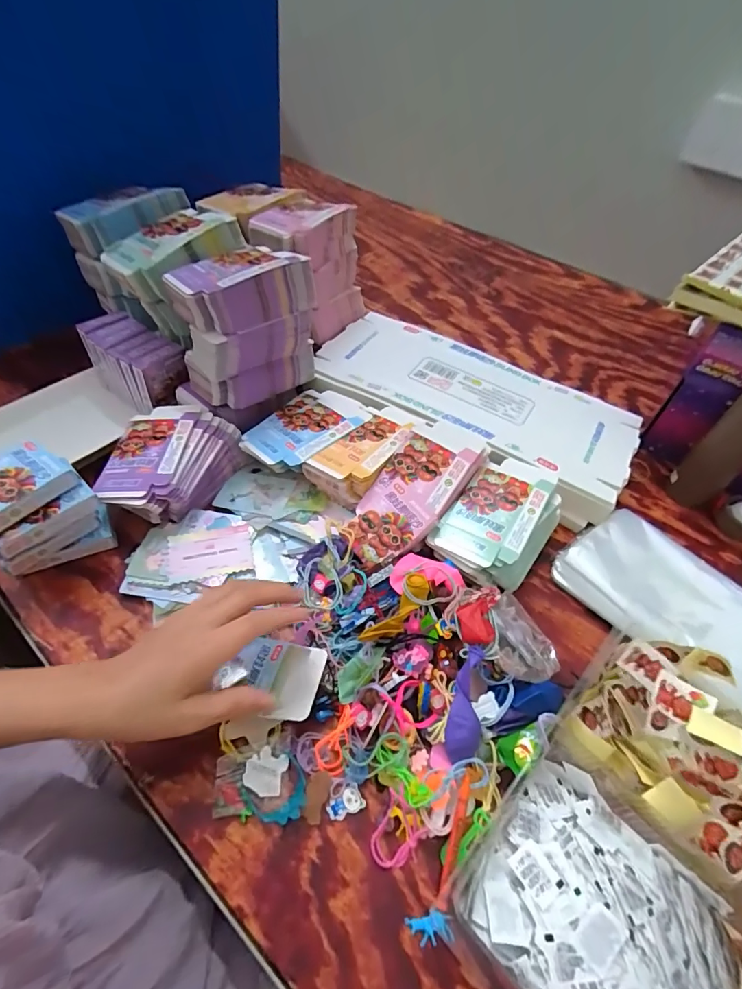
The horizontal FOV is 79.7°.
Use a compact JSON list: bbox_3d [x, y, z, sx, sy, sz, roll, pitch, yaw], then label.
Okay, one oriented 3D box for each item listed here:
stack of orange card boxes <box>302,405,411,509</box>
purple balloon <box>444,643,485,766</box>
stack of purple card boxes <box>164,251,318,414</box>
[{"bbox_3d":[-0.006,-0.054,0.558,0.078,0.047,0.150,35,57,20],"label":"stack of orange card boxes"},{"bbox_3d":[0.082,0.179,0.382,0.031,0.015,0.092,9,74,2],"label":"purple balloon"},{"bbox_3d":[-0.154,-0.207,0.556,0.156,0.157,0.090,-28,60,-25],"label":"stack of purple card boxes"}]

